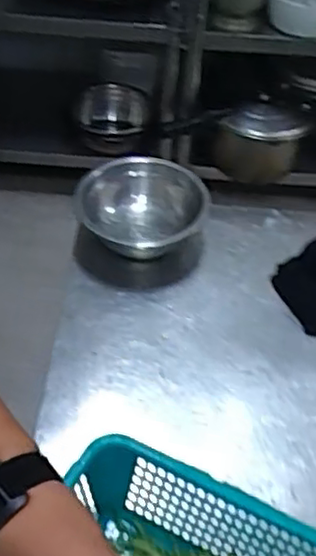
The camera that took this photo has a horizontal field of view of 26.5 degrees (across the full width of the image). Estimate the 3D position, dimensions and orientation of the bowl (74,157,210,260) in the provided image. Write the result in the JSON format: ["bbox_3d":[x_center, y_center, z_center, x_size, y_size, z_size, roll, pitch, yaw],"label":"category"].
[{"bbox_3d":[-0.025,-0.088,0.891,0.162,0.068,0.152,2,49,-2],"label":"bowl"}]

